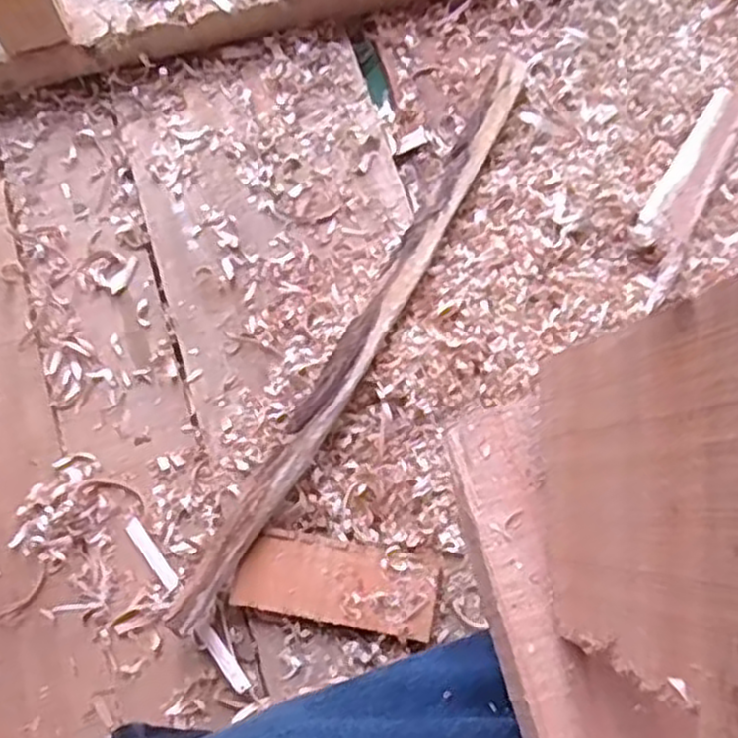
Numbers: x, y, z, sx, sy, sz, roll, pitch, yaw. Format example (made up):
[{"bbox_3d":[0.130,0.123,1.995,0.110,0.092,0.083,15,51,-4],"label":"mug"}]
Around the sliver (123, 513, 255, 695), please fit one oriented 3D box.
[{"bbox_3d":[-0.108,0.138,0.455,0.010,0.004,0.120,-37,76,-10],"label":"sliver"}]

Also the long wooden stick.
[{"bbox_3d":[0.002,-0.031,0.493,0.026,0.024,0.430,28,75,9],"label":"long wooden stick"}]

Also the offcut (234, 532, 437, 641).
[{"bbox_3d":[-0.018,0.128,0.455,0.115,0.011,0.046,7,73,3],"label":"offcut"}]

